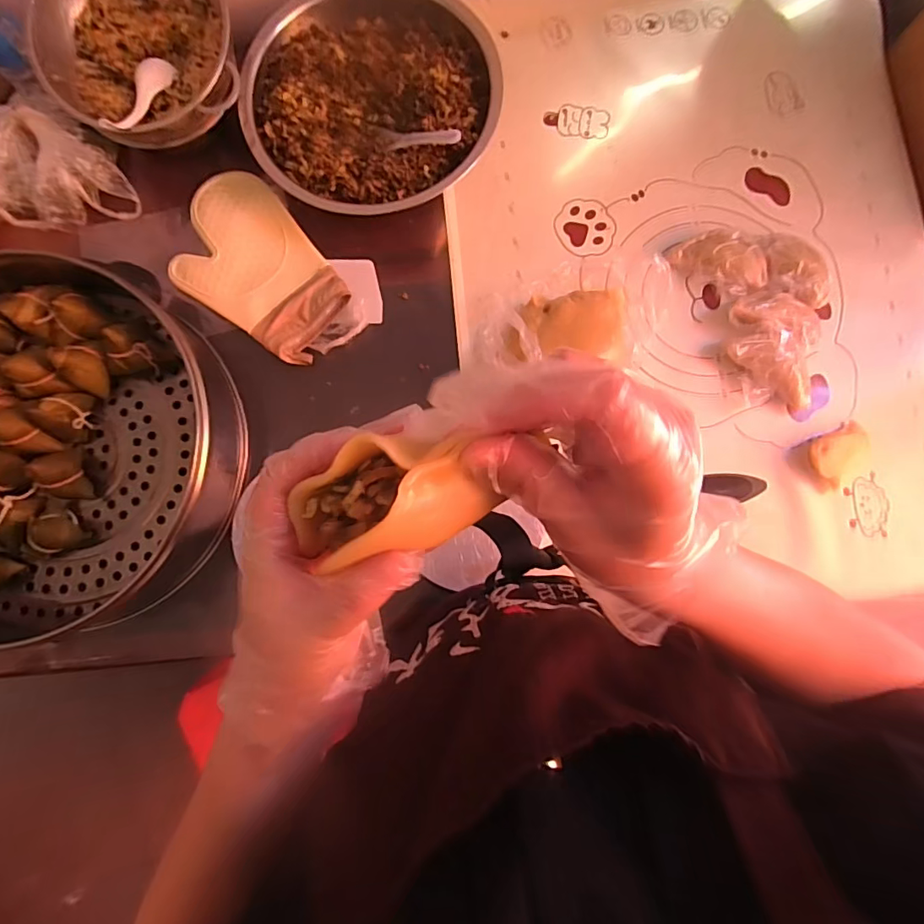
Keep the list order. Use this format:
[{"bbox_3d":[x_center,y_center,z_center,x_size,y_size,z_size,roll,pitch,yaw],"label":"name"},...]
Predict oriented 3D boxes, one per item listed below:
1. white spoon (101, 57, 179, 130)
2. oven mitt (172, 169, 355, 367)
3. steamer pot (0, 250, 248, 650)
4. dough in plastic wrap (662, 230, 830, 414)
[{"bbox_3d":[-0.417,-0.477,0.645,0.045,0.024,0.164,8,65,0],"label":"white spoon"},{"bbox_3d":[-0.286,-0.285,0.698,0.270,0.031,0.187,34,85,3],"label":"oven mitt"},{"bbox_3d":[-0.539,-0.031,0.635,0.453,0.126,0.480,0,82,0],"label":"steamer pot"},{"bbox_3d":[0.427,-0.213,0.684,0.179,0.041,0.278,-25,85,-3],"label":"dough in plastic wrap"}]

